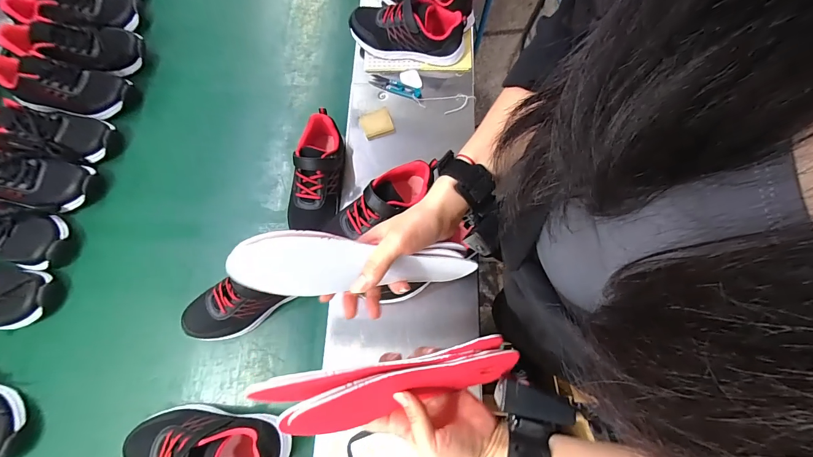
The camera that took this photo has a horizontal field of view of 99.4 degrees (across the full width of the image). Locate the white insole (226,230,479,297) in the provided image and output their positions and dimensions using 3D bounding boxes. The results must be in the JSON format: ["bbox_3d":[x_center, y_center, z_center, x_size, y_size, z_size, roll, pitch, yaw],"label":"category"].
[{"bbox_3d":[-0.040,0.034,0.327,0.225,0.082,0.016,4,46,-22],"label":"white insole"}]

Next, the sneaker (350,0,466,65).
[{"bbox_3d":[0.001,-0.376,0.652,0.219,0.095,0.084,9,72,5],"label":"sneaker"}]

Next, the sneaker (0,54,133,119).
[{"bbox_3d":[-0.691,-0.280,0.686,0.245,0.085,0.099,9,73,3],"label":"sneaker"}]

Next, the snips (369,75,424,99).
[{"bbox_3d":[-0.022,-0.278,0.675,0.104,0.006,0.030,24,74,8],"label":"snips"}]

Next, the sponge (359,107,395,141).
[{"bbox_3d":[-0.057,-0.200,0.651,0.058,0.018,0.053,-20,73,-6],"label":"sponge"}]

